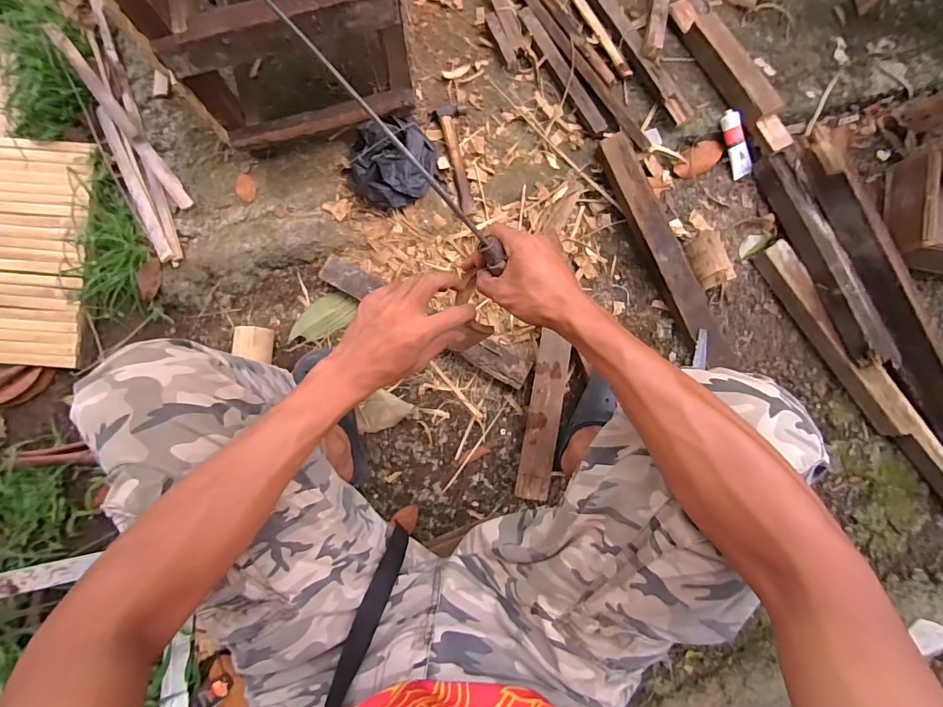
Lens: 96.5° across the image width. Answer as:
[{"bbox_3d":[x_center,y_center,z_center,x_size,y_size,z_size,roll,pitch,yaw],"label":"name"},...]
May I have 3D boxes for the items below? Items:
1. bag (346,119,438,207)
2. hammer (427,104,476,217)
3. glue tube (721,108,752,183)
[{"bbox_3d":[-0.164,-0.389,0.847,0.171,0.072,0.184,15,83,1],"label":"bag"},{"bbox_3d":[-0.033,-0.406,0.874,0.068,0.026,0.243,-10,83,-4],"label":"hammer"},{"bbox_3d":[0.572,-0.451,0.906,0.042,0.021,0.138,-26,107,-4],"label":"glue tube"}]

